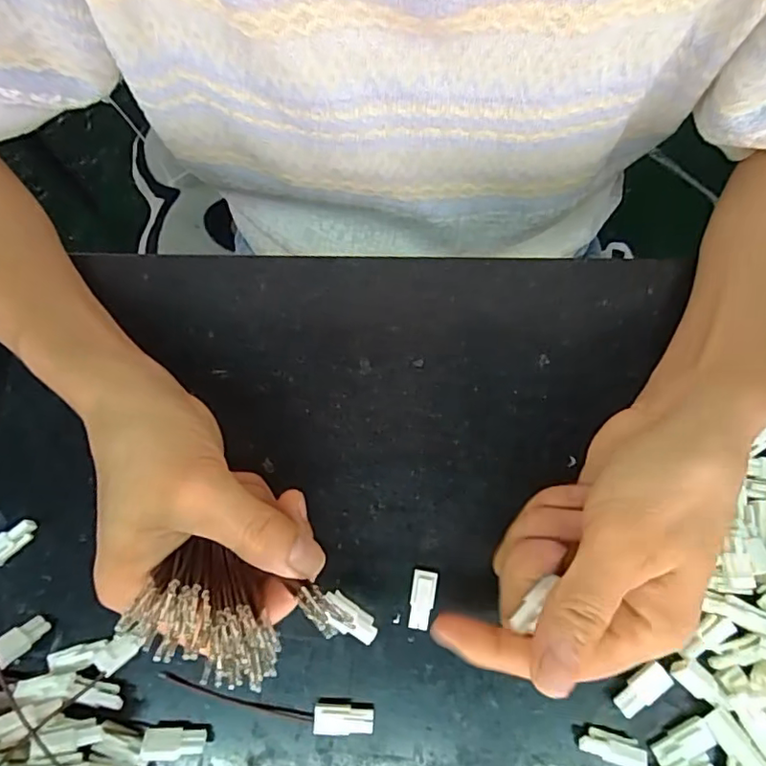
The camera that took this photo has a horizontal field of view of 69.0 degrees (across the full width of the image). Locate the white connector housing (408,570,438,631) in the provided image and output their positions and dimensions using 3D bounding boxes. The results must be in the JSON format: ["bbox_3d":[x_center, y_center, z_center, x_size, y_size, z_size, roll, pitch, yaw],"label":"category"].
[{"bbox_3d":[0.018,0.099,0.255,0.011,0.009,0.025,10,73,4],"label":"white connector housing"}]

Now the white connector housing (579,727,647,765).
[{"bbox_3d":[0.096,0.152,0.233,0.024,0.009,0.011,14,73,5],"label":"white connector housing"}]

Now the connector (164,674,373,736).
[{"bbox_3d":[-0.052,0.139,0.242,0.095,0.009,0.012,9,73,4],"label":"connector"}]

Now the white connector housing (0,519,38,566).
[{"bbox_3d":[-0.177,0.076,0.263,0.010,0.009,0.026,44,63,13],"label":"white connector housing"}]

